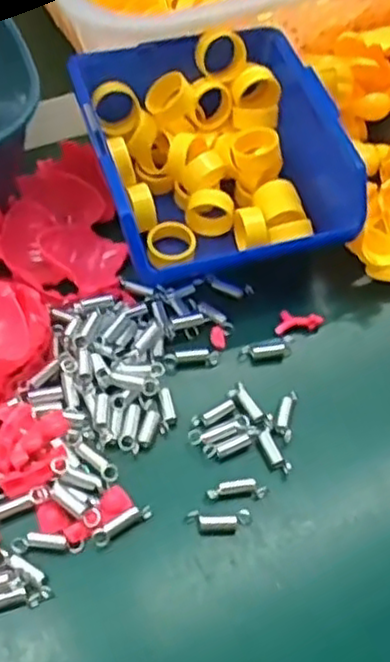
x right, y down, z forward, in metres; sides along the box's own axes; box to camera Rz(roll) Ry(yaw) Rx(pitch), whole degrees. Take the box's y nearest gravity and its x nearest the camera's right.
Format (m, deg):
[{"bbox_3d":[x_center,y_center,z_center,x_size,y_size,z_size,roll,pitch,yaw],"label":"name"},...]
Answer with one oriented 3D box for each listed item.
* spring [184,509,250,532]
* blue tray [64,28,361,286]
[{"bbox_3d":[0.010,0.080,0.291,0.027,0.007,0.010,-1,56,-3],"label":"spring"},{"bbox_3d":[0.008,-0.089,0.359,0.119,0.060,0.128,-11,57,-10],"label":"blue tray"}]

